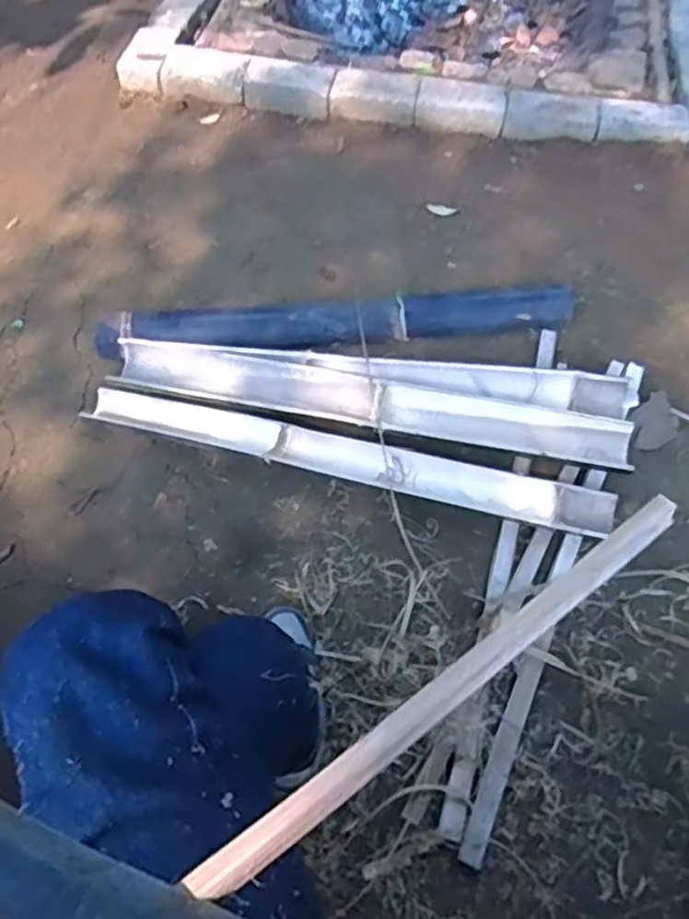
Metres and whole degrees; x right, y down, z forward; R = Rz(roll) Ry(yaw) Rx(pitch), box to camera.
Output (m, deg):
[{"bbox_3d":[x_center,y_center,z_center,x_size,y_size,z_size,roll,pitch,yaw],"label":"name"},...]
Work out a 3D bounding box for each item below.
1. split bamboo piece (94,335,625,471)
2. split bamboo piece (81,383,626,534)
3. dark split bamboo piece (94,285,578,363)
[{"bbox_3d":[0.036,-0.103,1.281,0.883,0.038,0.102,11,57,6],"label":"split bamboo piece"},{"bbox_3d":[-0.010,-0.008,1.235,0.891,0.034,0.072,14,57,7],"label":"split bamboo piece"},{"bbox_3d":[-0.011,-0.262,1.417,0.911,0.065,0.104,-4,57,-4],"label":"dark split bamboo piece"}]

